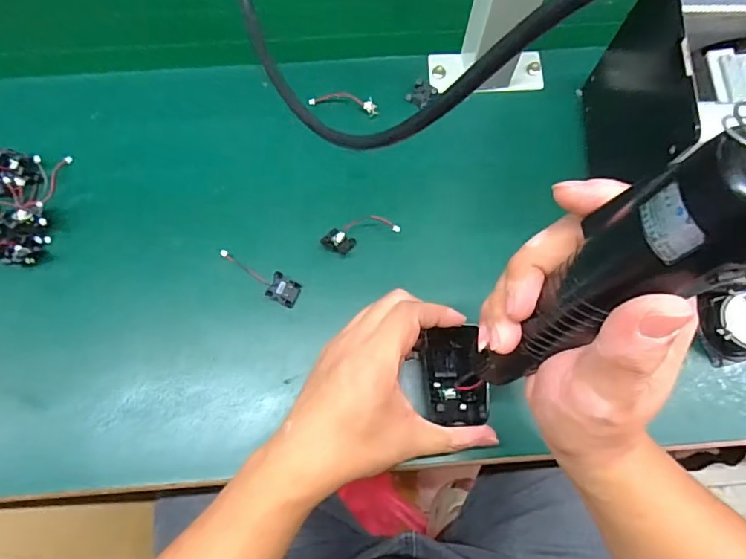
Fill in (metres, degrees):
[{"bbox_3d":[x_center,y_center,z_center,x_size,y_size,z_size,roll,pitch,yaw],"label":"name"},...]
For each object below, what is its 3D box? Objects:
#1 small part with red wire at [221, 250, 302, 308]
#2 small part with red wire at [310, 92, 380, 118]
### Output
[{"bbox_3d":[-0.090,-0.001,0.415,0.068,0.014,0.021,23,76,5],"label":"small part with red wire"},{"bbox_3d":[-0.024,-0.155,0.458,0.059,0.008,0.019,13,75,3],"label":"small part with red wire"}]

